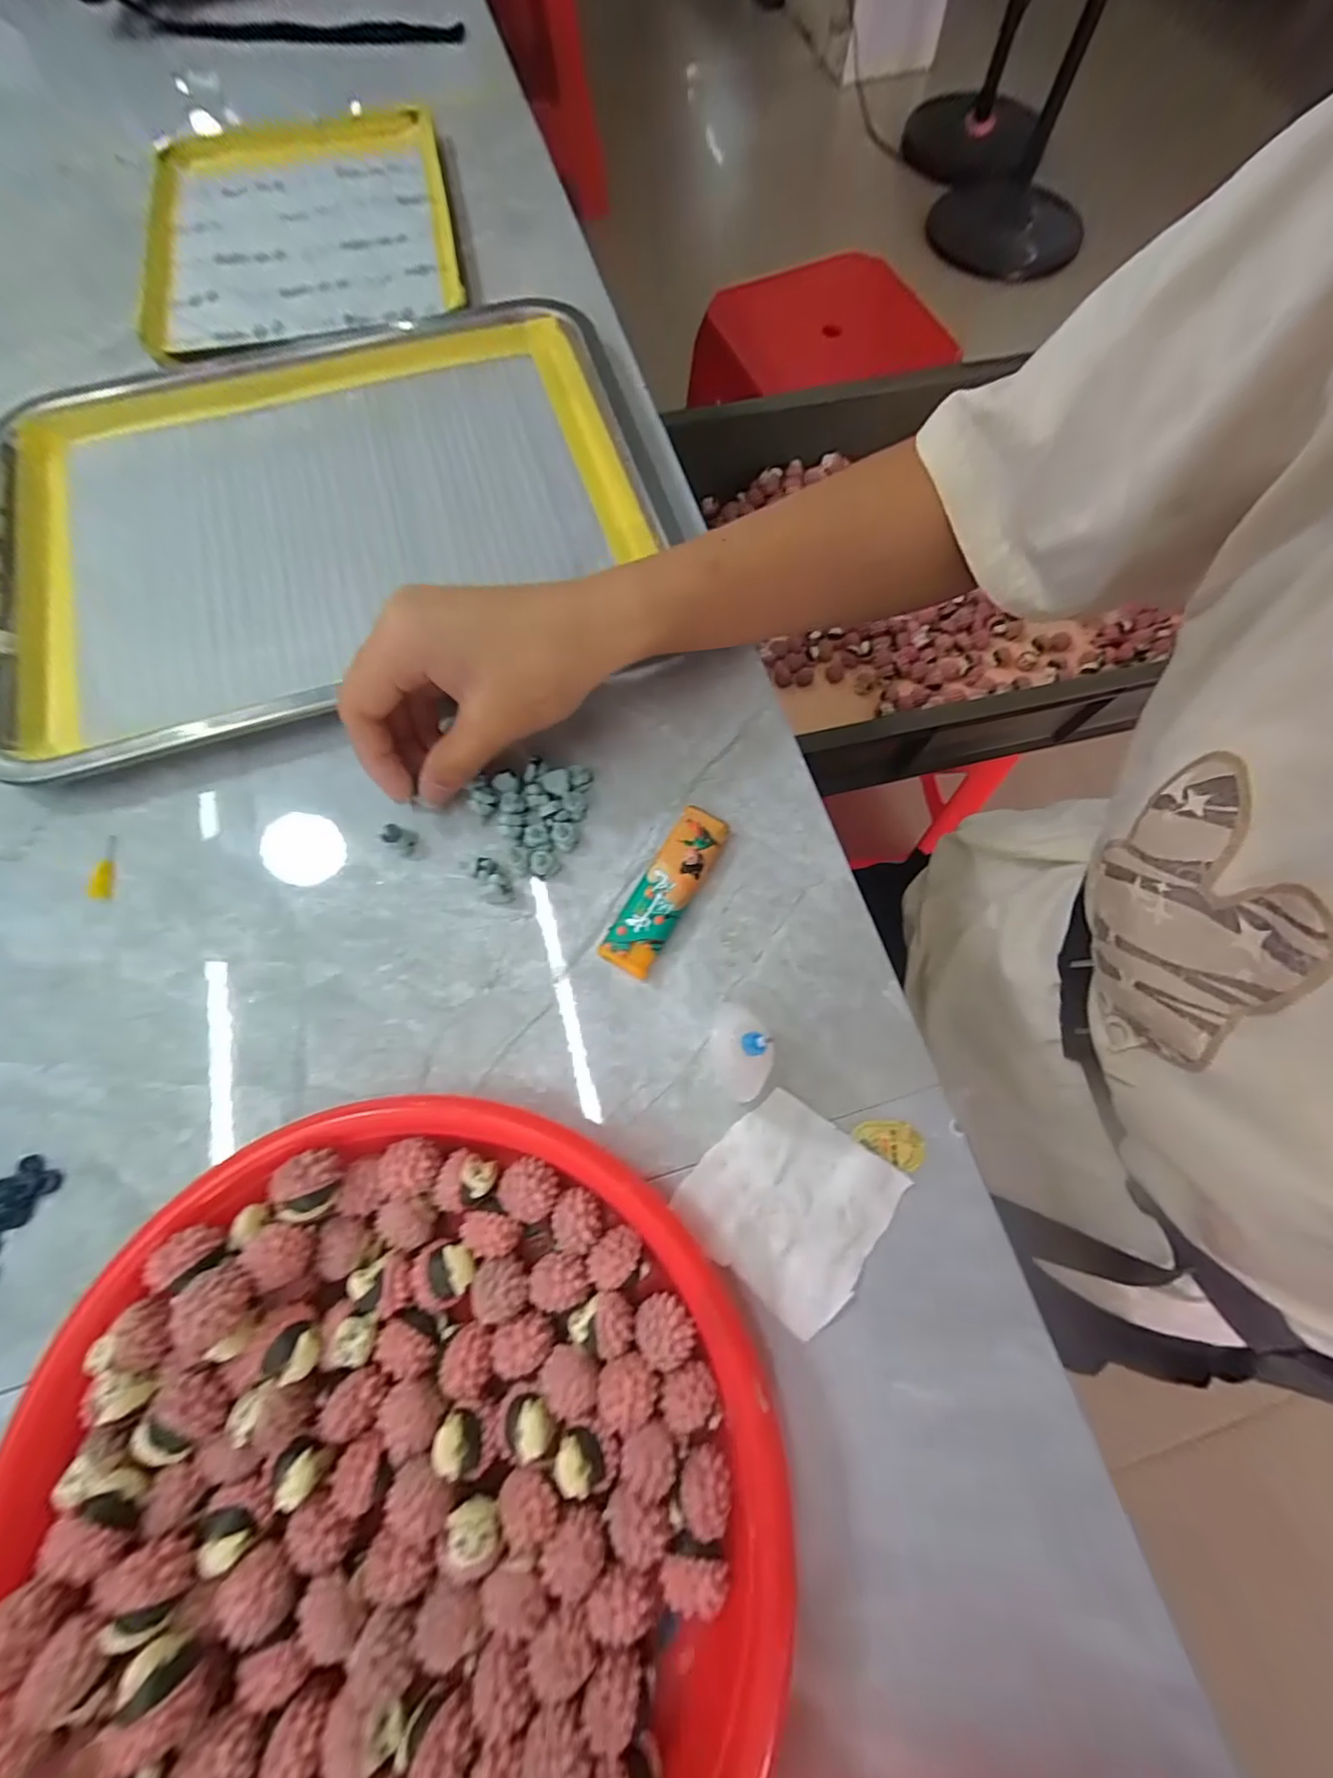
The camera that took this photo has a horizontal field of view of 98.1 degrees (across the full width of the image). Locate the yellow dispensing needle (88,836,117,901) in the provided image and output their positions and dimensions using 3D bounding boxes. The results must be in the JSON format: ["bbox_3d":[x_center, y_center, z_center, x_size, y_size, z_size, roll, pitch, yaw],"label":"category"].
[{"bbox_3d":[-0.255,-0.010,0.262,0.008,0.004,0.031,-8,73,-2],"label":"yellow dispensing needle"}]

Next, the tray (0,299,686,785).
[{"bbox_3d":[-0.184,-0.205,0.314,0.339,0.018,0.269,-12,73,-3],"label":"tray"}]

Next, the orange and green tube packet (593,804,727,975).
[{"bbox_3d":[0.000,0.001,0.252,0.024,0.012,0.078,29,76,9],"label":"orange and green tube packet"}]

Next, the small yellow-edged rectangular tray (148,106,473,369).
[{"bbox_3d":[-0.246,-0.445,0.391,0.195,0.016,0.235,-15,73,-4],"label":"small yellow-edged rectangular tray"}]

